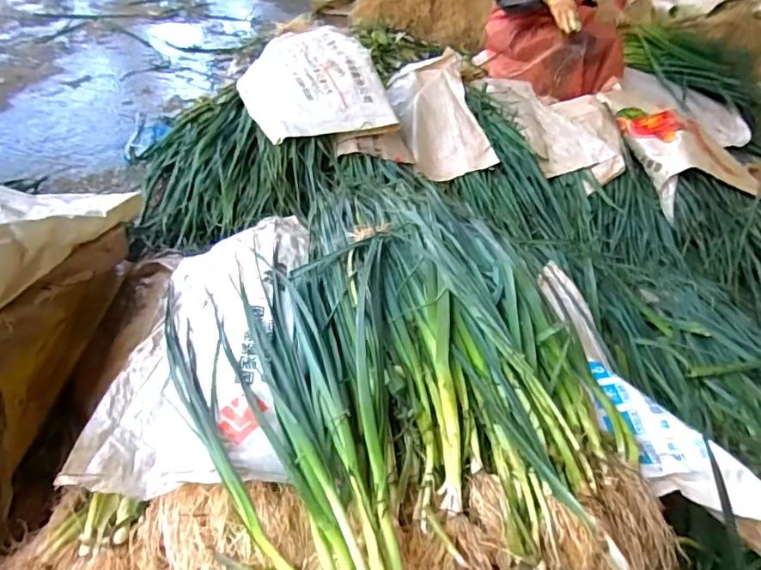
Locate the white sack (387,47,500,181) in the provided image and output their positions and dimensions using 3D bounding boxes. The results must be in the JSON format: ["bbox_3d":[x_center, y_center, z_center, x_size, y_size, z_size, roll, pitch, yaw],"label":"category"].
[{"bbox_3d":[0.159,-0.501,1.475,0.218,0.147,0.525,0,43,-11],"label":"white sack"}]

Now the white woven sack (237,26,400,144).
[{"bbox_3d":[-0.185,-0.529,1.292,0.321,0.109,0.494,-10,46,-21],"label":"white woven sack"}]

